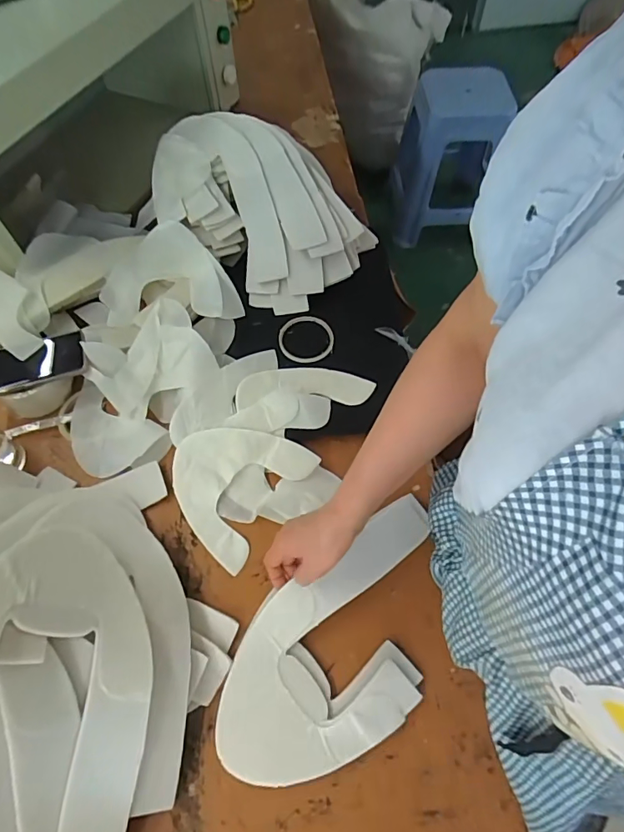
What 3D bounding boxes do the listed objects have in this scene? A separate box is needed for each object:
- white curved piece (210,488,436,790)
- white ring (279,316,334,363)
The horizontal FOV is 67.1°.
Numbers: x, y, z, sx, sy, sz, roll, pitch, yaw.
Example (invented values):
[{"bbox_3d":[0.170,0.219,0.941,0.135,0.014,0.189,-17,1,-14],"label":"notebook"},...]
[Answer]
[{"bbox_3d":[0.041,0.255,0.528,0.322,0.026,0.178,-33,66,-17],"label":"white curved piece"},{"bbox_3d":[-0.009,-0.124,0.741,0.086,0.007,0.092,0,61,0],"label":"white ring"}]

